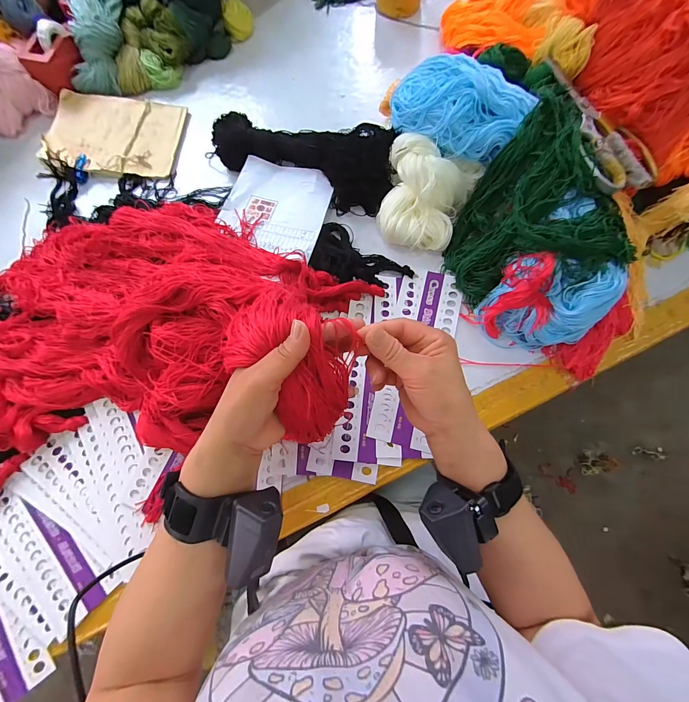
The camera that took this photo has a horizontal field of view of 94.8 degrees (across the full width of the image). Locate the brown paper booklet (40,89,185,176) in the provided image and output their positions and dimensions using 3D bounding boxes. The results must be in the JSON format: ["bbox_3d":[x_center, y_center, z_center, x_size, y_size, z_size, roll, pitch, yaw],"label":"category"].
[{"bbox_3d":[-0.374,-0.356,0.518,0.201,0.008,0.148,5,74,-3],"label":"brown paper booklet"}]

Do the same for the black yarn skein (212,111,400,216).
[{"bbox_3d":[-0.069,-0.297,0.478,0.296,0.055,0.115,16,76,6],"label":"black yarn skein"}]

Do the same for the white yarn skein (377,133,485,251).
[{"bbox_3d":[0.115,-0.215,0.439,0.122,0.047,0.142,13,104,-8],"label":"white yarn skein"}]

